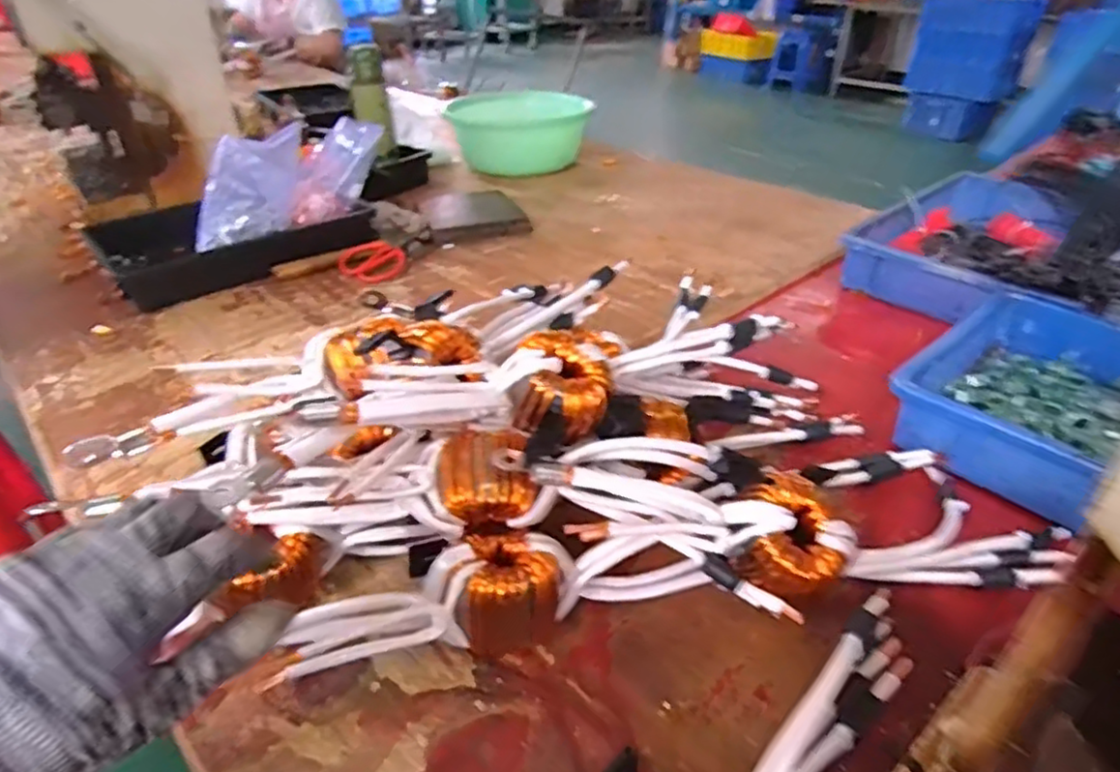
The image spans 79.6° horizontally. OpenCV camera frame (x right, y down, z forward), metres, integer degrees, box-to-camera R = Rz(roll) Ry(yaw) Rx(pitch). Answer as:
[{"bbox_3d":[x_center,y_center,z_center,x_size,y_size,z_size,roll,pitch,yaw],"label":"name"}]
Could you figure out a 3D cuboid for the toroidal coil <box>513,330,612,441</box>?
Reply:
[{"bbox_3d":[0.000,0.003,0.511,0.079,0.049,0.079,15,45,-15],"label":"toroidal coil"}]

